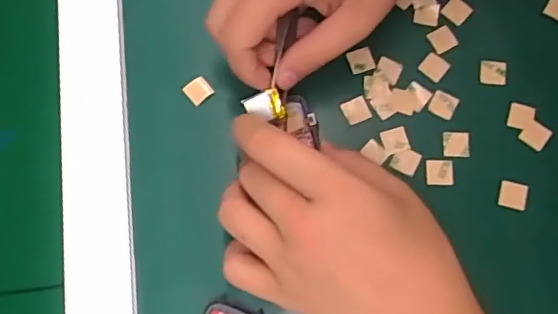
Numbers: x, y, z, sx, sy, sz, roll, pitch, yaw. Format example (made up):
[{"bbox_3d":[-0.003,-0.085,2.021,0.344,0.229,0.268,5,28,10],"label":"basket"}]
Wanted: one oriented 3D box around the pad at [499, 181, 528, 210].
[{"bbox_3d":[0.143,0.023,0.344,0.015,0.004,0.016,15,78,4],"label":"pad"}]

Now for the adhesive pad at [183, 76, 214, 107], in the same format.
[{"bbox_3d":[-0.051,-0.042,0.357,0.015,0.004,0.015,-36,79,-7],"label":"adhesive pad"}]

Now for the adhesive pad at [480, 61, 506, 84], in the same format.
[{"bbox_3d":[0.138,-0.055,0.362,0.016,0.004,0.015,5,78,2],"label":"adhesive pad"}]

